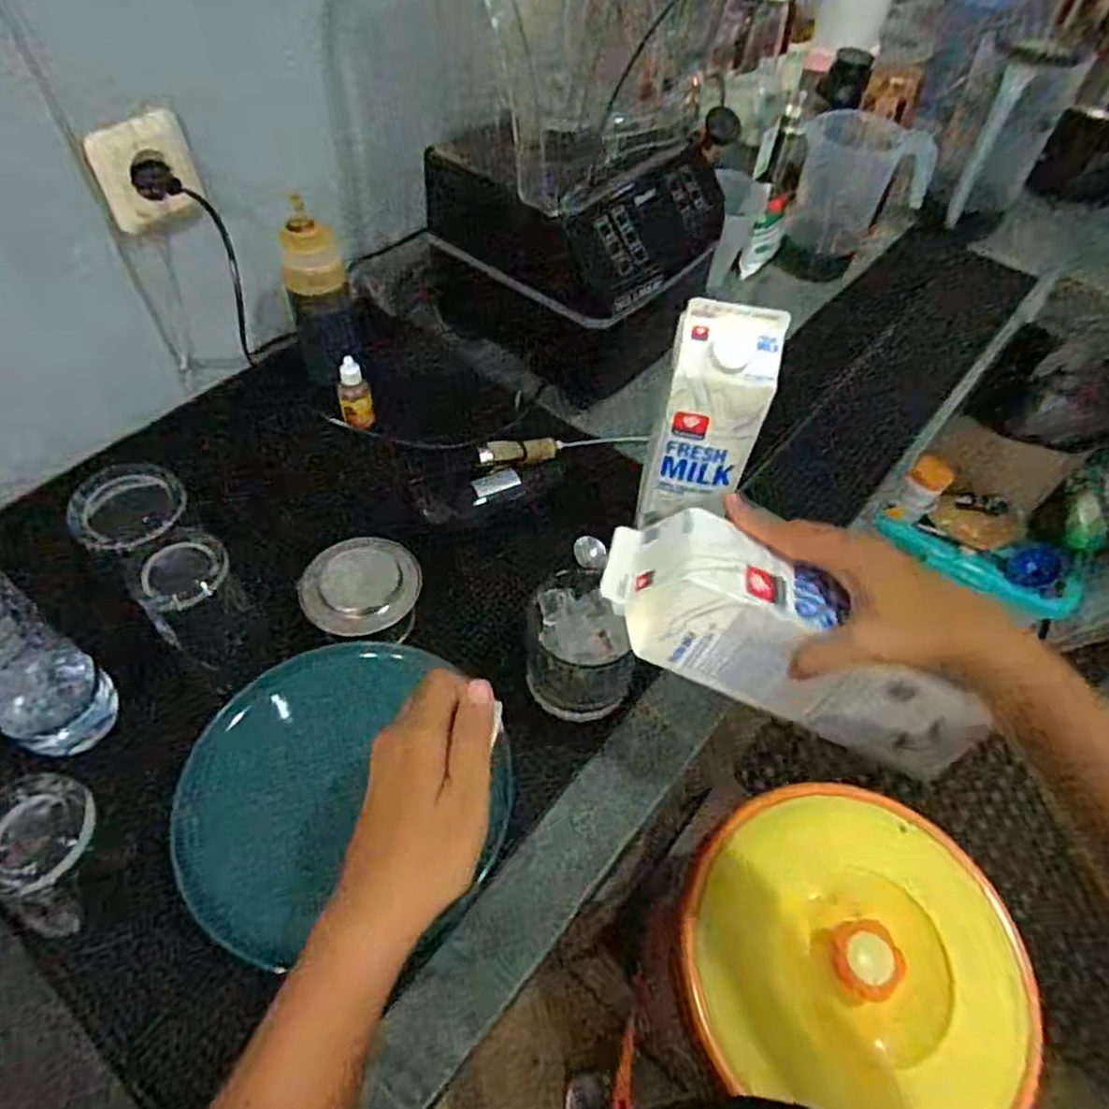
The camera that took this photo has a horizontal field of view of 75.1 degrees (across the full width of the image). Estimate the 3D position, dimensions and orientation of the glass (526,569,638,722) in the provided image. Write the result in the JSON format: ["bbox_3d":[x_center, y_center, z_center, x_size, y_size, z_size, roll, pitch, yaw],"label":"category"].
[{"bbox_3d":[0.022,0.071,0.540,0.078,0.089,0.074,8,54,3],"label":"glass"}]

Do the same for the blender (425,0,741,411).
[{"bbox_3d":[0.022,-0.394,0.654,0.247,0.424,0.222,29,57,17],"label":"blender"}]

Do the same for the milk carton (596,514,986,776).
[{"bbox_3d":[0.139,0.052,0.424,0.226,0.062,0.078,32,57,0],"label":"milk carton"}]

